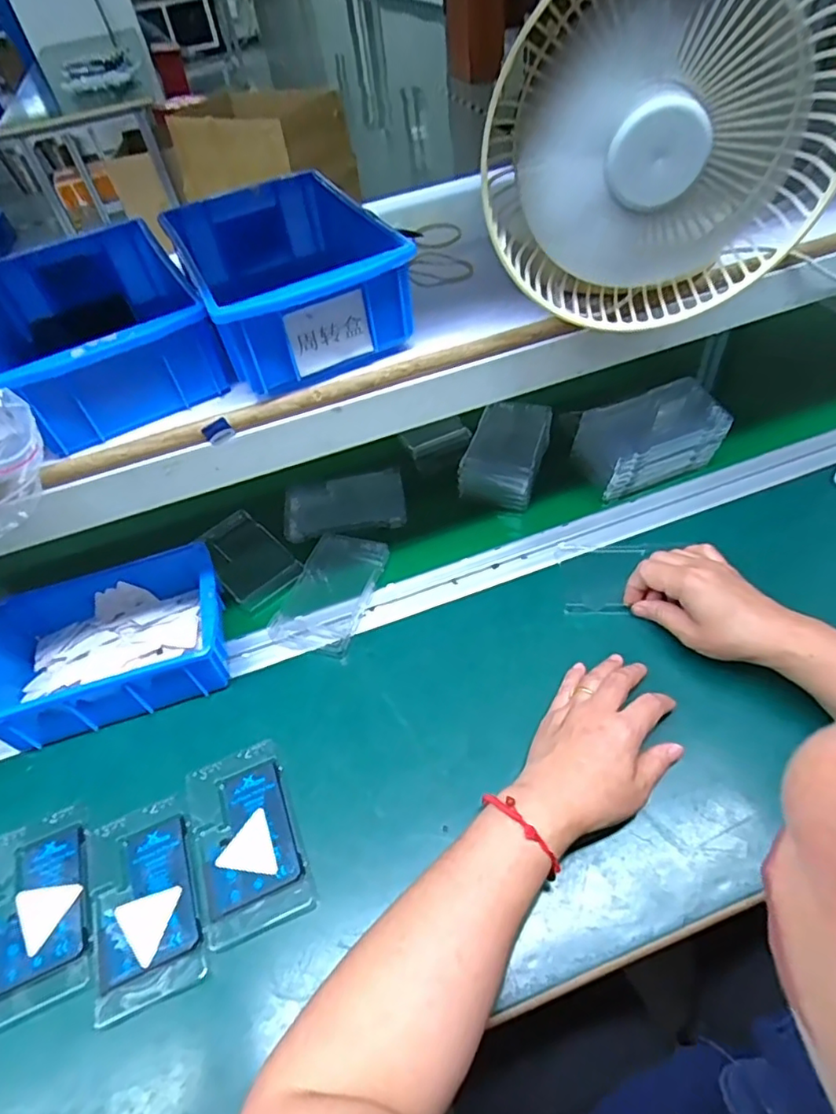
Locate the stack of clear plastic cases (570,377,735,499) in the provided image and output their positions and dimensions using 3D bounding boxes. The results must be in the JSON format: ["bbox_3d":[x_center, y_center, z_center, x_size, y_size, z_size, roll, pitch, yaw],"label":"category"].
[{"bbox_3d":[0.237,-0.117,0.614,0.132,0.078,0.075,-17,49,-6],"label":"stack of clear plastic cases"}]

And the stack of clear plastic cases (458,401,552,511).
[{"bbox_3d":[0.097,-0.108,0.644,0.080,0.068,0.120,10,51,17],"label":"stack of clear plastic cases"}]

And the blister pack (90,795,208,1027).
[{"bbox_3d":[-0.193,0.241,0.415,0.071,0.006,0.124,-20,49,-9],"label":"blister pack"}]

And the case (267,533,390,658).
[{"bbox_3d":[-0.088,0.032,0.569,0.084,0.018,0.129,10,52,17],"label":"case"}]

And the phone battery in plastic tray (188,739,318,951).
[{"bbox_3d":[-0.127,0.204,0.433,0.073,0.006,0.127,-20,49,-9],"label":"phone battery in plastic tray"}]

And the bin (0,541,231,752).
[{"bbox_3d":[-0.274,0.073,0.526,0.203,0.062,0.142,-18,49,-7],"label":"bin"}]

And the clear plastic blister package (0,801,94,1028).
[{"bbox_3d":[-0.270,0.248,0.419,0.074,0.005,0.125,-22,49,-10],"label":"clear plastic blister package"}]

